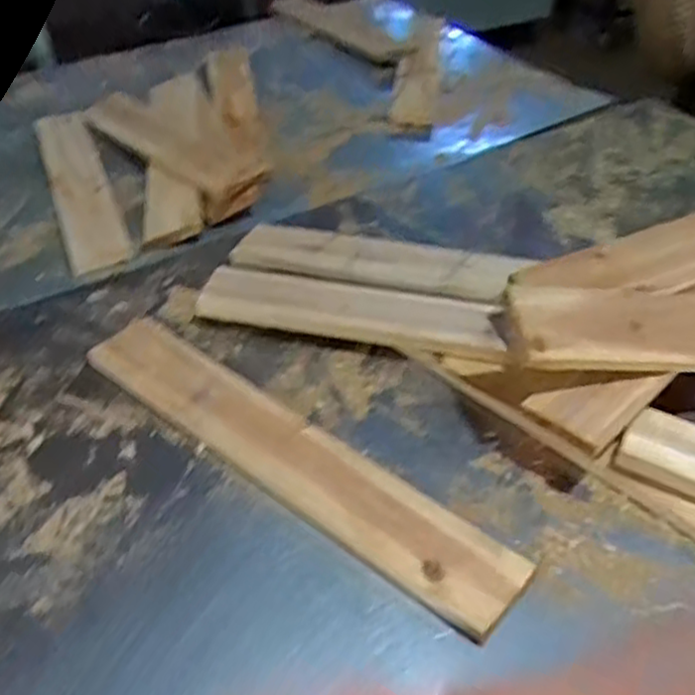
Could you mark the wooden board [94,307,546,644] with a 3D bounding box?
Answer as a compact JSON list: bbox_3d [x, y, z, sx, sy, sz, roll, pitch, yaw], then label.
[{"bbox_3d":[-0.069,0.102,0.749,0.532,0.030,0.091,27,49,30],"label":"wooden board"}]

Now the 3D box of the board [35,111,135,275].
[{"bbox_3d":[-0.443,-0.280,1.204,0.088,0.034,0.536,-17,43,-16],"label":"board"}]

